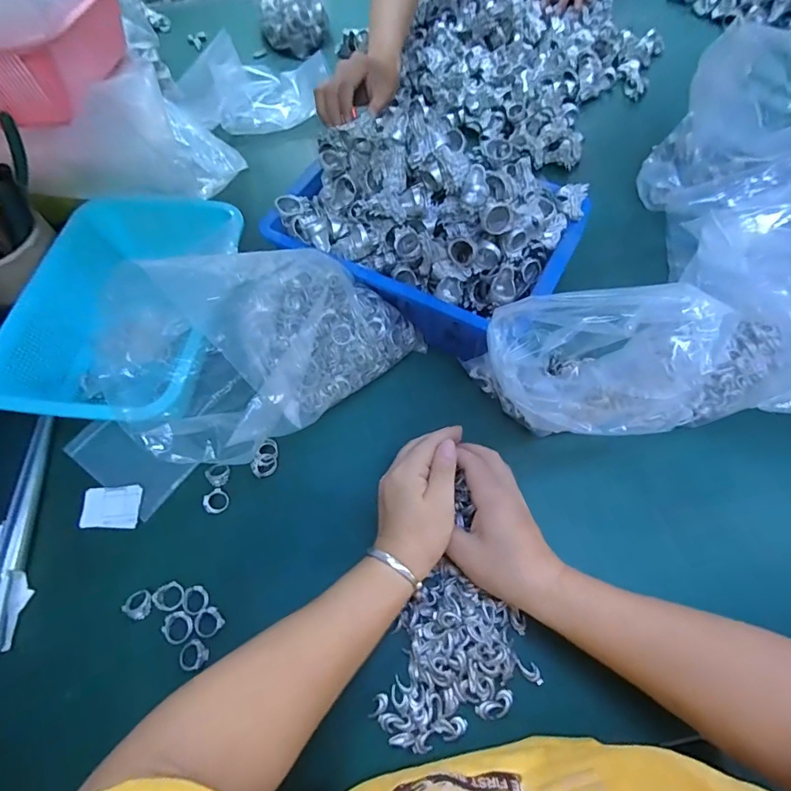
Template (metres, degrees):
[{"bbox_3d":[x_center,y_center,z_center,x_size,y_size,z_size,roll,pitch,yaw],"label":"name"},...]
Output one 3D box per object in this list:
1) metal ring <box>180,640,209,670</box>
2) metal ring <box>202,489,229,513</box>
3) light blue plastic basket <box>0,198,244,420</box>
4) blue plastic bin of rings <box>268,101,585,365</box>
[{"bbox_3d":[-0.164,0.212,0.366,0.022,0.004,0.020,-1,63,2],"label":"metal ring"},{"bbox_3d":[-0.168,0.100,0.422,0.022,0.006,0.021,-1,63,2],"label":"metal ring"},{"bbox_3d":[-0.274,-0.095,0.471,0.211,0.055,0.264,5,63,5],"label":"light blue plastic basket"},{"bbox_3d":[0.033,-0.182,0.468,0.293,0.154,0.196,23,67,14],"label":"blue plastic bin of rings"}]

